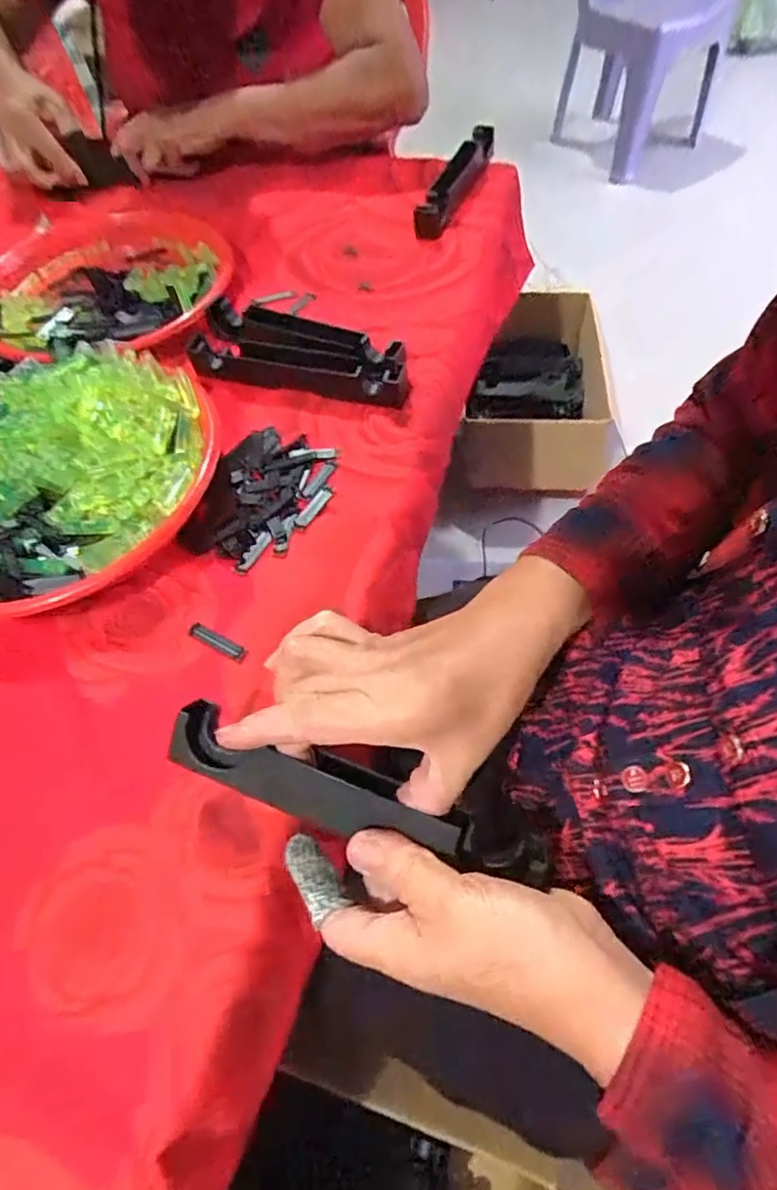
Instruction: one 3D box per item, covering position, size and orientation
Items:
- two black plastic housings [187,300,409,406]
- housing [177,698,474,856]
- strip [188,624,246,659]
[{"bbox_3d":[-0.078,-0.203,0.517,0.191,0.030,0.077,17,60,15],"label":"two black plastic housings"},{"bbox_3d":[-0.037,0.094,0.304,0.155,0.025,0.033,16,60,12],"label":"housing"},{"bbox_3d":[-0.114,0.031,0.398,0.042,0.004,0.009,26,63,20],"label":"strip"}]

